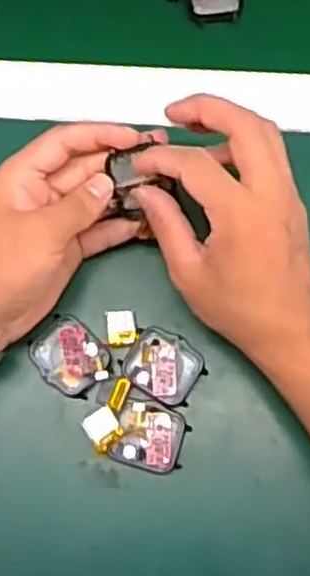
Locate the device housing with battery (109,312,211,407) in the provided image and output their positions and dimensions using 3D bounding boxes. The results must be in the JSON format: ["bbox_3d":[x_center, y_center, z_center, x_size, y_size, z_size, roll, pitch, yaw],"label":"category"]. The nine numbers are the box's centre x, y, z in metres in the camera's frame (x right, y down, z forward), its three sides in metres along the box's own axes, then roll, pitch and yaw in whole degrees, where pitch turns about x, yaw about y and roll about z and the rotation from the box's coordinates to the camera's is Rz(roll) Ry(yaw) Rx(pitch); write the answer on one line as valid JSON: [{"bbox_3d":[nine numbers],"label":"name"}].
[{"bbox_3d":[-0.003,0.042,0.461,0.067,0.012,0.039,31,79,7],"label":"device housing with battery"}]

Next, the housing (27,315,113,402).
[{"bbox_3d":[-0.053,0.041,0.460,0.039,0.015,0.050,-41,80,-8],"label":"housing"}]

